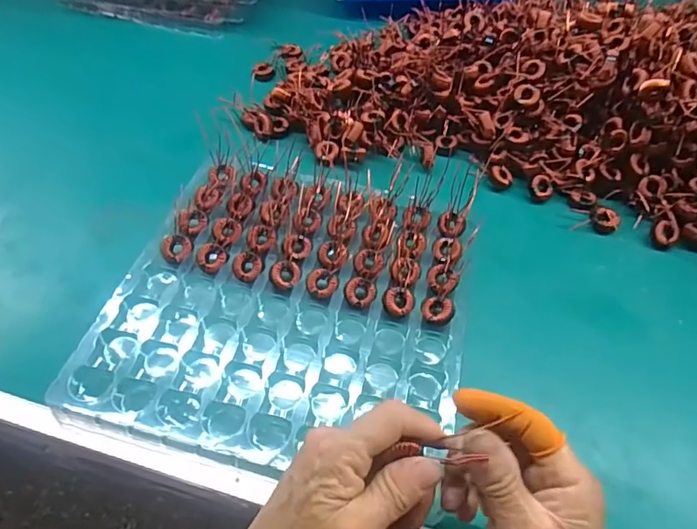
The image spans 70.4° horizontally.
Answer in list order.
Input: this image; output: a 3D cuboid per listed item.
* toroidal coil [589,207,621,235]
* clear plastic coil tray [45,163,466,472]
[{"bbox_3d":[0.268,-0.047,0.514,0.027,0.019,0.025,1,53,-2],"label":"toroidal coil"},{"bbox_3d":[-0.048,0.032,0.425,0.278,0.027,0.273,12,53,6],"label":"clear plastic coil tray"}]

